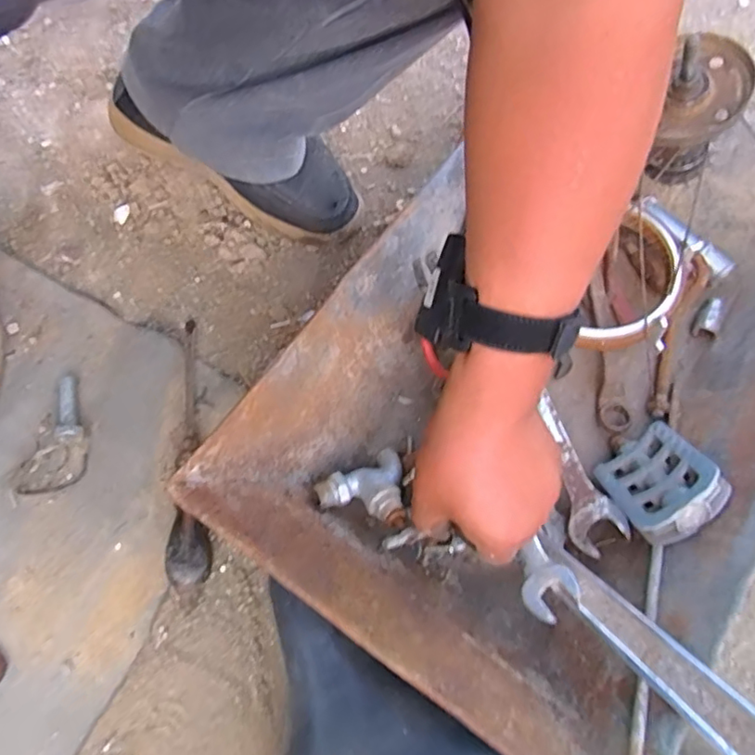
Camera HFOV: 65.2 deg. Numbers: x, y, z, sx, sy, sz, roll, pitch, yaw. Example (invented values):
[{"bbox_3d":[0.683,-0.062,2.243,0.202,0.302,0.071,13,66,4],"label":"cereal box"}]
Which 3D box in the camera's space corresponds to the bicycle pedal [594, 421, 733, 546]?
[{"bbox_3d":[0.209,0.077,0.437,0.026,0.091,0.068,41,106,-18],"label":"bicycle pedal"}]

